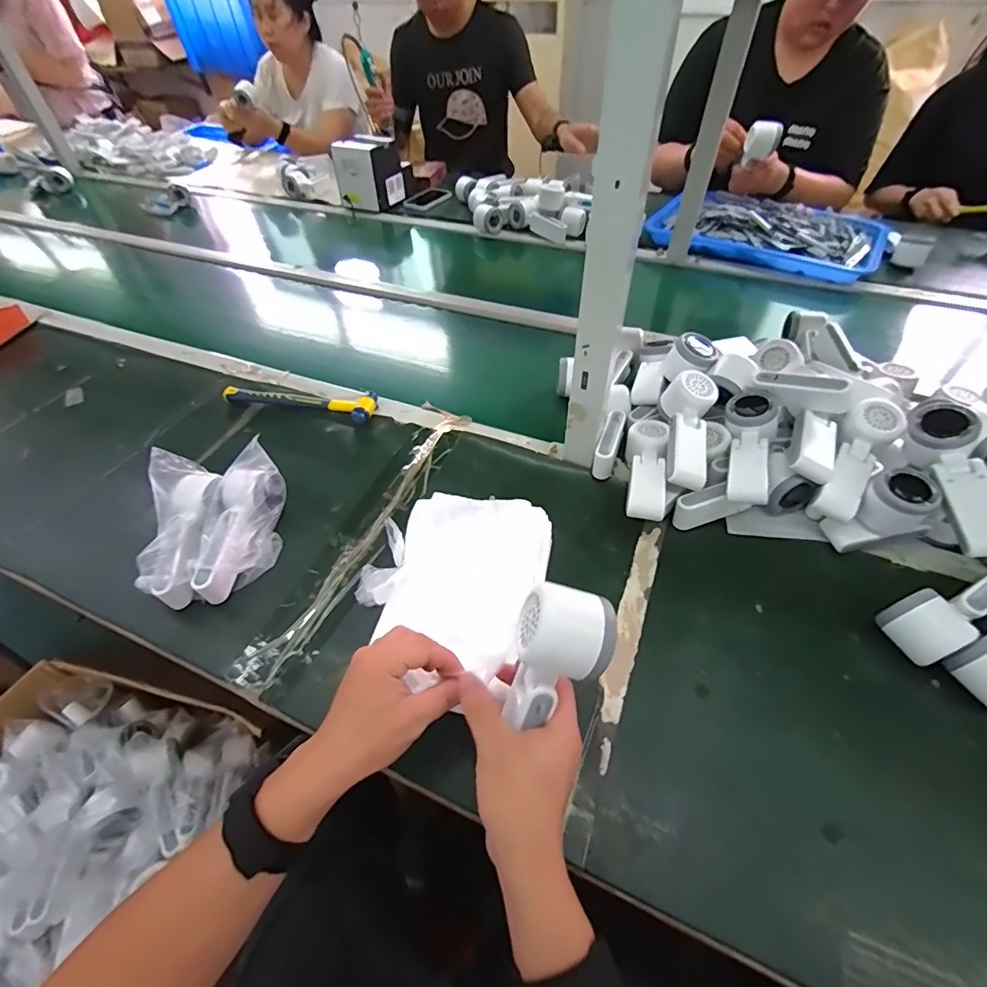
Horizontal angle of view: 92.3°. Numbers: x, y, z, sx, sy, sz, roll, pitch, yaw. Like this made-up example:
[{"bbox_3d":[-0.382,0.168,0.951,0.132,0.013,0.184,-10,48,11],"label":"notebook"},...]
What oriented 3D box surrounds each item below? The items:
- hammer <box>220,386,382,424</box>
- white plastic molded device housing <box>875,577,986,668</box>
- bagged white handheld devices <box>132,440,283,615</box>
[{"bbox_3d":[-0.299,-0.149,0.740,0.235,0.022,0.060,10,54,12],"label":"hammer"},{"bbox_3d":[0.461,0.109,0.472,0.165,0.055,0.057,-24,54,-16],"label":"white plastic molded device housing"},{"bbox_3d":[-0.323,0.039,0.550,0.128,0.093,0.168,-6,51,-2],"label":"bagged white handheld devices"}]

